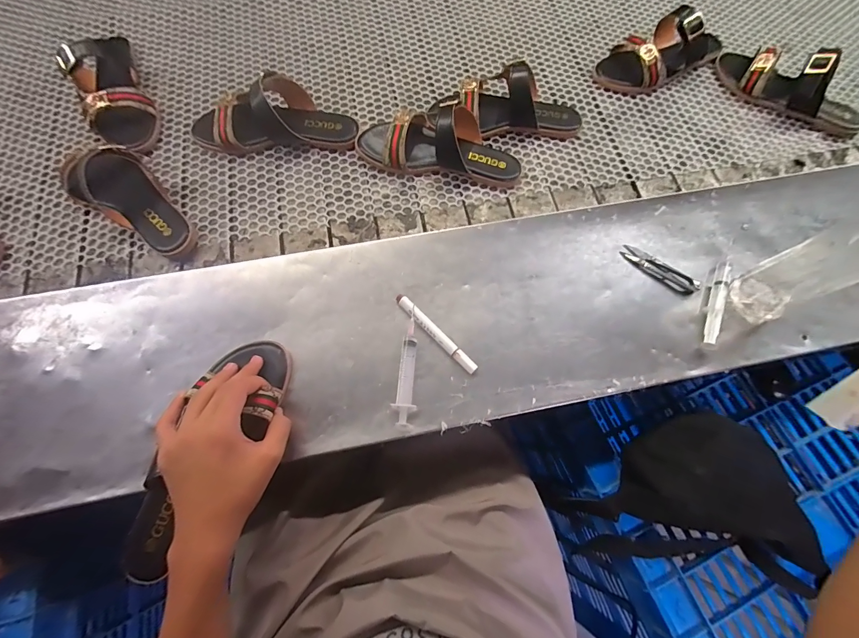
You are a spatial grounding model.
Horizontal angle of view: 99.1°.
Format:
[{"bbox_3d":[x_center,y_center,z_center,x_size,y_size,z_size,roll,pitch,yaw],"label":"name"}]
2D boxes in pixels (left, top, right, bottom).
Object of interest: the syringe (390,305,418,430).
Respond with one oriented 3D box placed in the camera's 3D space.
[{"bbox_3d":[-0.022,0.054,0.417,0.025,0.016,0.132,10,73,1],"label":"syringe"}]

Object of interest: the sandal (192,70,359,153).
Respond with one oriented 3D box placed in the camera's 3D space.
[{"bbox_3d":[-0.230,-0.293,0.525,0.238,0.077,0.075,-4,71,-3],"label":"sandal"}]

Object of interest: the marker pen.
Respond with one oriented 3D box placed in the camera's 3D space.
[{"bbox_3d":[0.007,0.017,0.433,0.013,0.010,0.125,-43,79,-13],"label":"marker pen"}]

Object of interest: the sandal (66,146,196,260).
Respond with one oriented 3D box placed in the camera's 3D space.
[{"bbox_3d":[-0.396,-0.164,0.472,0.198,0.073,0.088,38,76,9],"label":"sandal"}]

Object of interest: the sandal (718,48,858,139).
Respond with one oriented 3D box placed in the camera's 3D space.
[{"bbox_3d":[0.585,-0.372,0.578,0.232,0.083,0.074,42,75,12],"label":"sandal"}]

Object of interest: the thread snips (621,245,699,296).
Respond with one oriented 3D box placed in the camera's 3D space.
[{"bbox_3d":[0.296,-0.064,0.470,0.099,0.013,0.017,34,75,8],"label":"thread snips"}]

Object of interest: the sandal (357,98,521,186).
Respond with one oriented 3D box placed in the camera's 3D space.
[{"bbox_3d":[0.014,-0.260,0.519,0.231,0.084,0.093,5,71,0],"label":"sandal"}]

